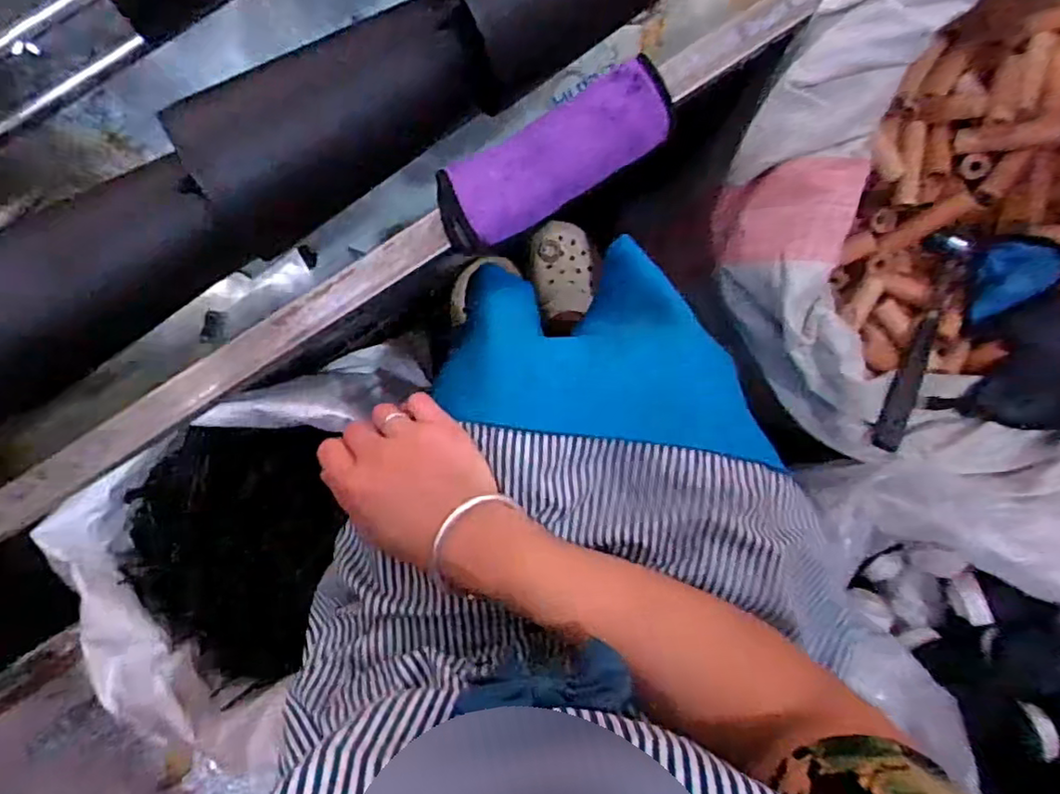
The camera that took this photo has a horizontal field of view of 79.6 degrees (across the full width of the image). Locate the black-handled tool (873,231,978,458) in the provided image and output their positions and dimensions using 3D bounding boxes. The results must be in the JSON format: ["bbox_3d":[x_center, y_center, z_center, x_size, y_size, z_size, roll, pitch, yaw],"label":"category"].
[{"bbox_3d":[0.358,-0.055,0.584,0.038,0.028,0.214,24,82,-4],"label":"black-handled tool"}]

